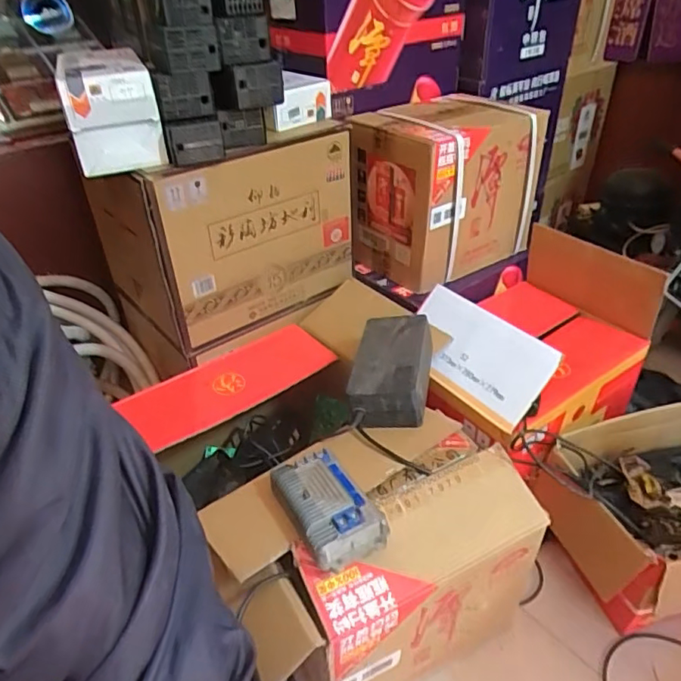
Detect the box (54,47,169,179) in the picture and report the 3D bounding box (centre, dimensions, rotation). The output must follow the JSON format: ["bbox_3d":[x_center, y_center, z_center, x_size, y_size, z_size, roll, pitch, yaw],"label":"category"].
[{"bbox_3d":[-0.334,-0.335,0.799,0.124,0.134,0.156,-14,38,-16],"label":"box"}]

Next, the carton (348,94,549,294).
[{"bbox_3d":[0.218,-0.308,1.126,0.354,0.297,0.221,-28,43,-31],"label":"carton"}]

